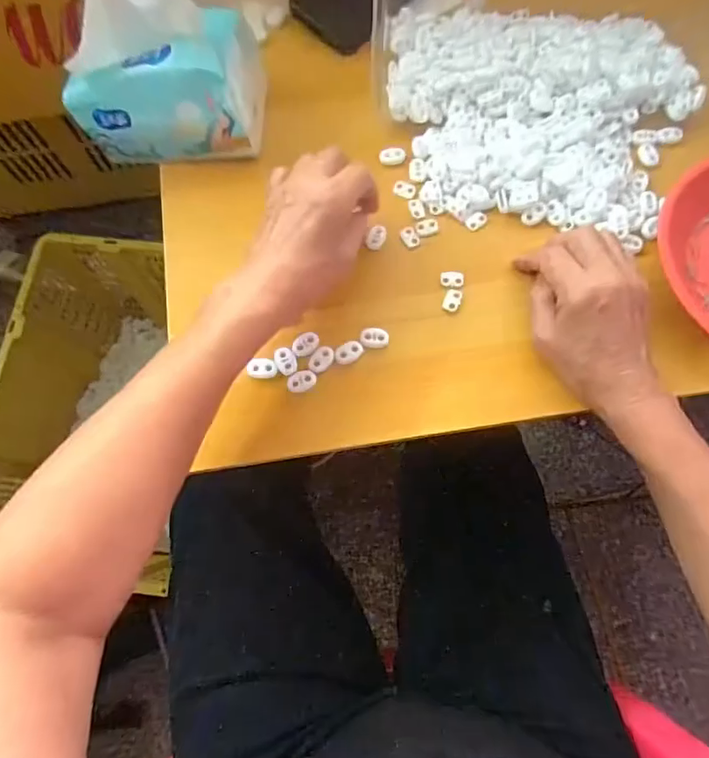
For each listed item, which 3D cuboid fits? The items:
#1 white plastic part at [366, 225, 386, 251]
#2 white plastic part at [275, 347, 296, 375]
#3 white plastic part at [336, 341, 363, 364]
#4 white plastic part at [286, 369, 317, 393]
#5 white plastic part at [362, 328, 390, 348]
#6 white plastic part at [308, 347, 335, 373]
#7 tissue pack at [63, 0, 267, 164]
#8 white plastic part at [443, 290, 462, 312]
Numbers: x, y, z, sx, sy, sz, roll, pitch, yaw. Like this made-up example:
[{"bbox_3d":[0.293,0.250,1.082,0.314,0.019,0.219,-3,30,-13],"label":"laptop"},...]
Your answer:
[{"bbox_3d":[0.019,-0.119,0.426,0.012,0.007,0.022,17,73,5],"label":"white plastic part"},{"bbox_3d":[-0.053,-0.014,0.390,0.015,0.004,0.022,-27,74,-8],"label":"white plastic part"},{"bbox_3d":[-0.004,-0.021,0.392,0.023,0.004,0.016,-26,74,-8],"label":"white plastic part"},{"bbox_3d":[-0.040,0.002,0.386,0.023,0.005,0.013,-27,74,-8],"label":"white plastic part"},{"bbox_3d":[0.016,-0.032,0.396,0.021,0.006,0.015,-1,72,0],"label":"white plastic part"},{"bbox_3d":[-0.026,-0.015,0.391,0.022,0.004,0.015,-42,77,-12],"label":"white plastic part"},{"bbox_3d":[-0.155,-0.255,0.410,0.144,0.111,0.093,2,72,0],"label":"tissue pack"},{"bbox_3d":[0.080,-0.064,0.409,0.013,0.005,0.019,19,73,6],"label":"white plastic part"}]

